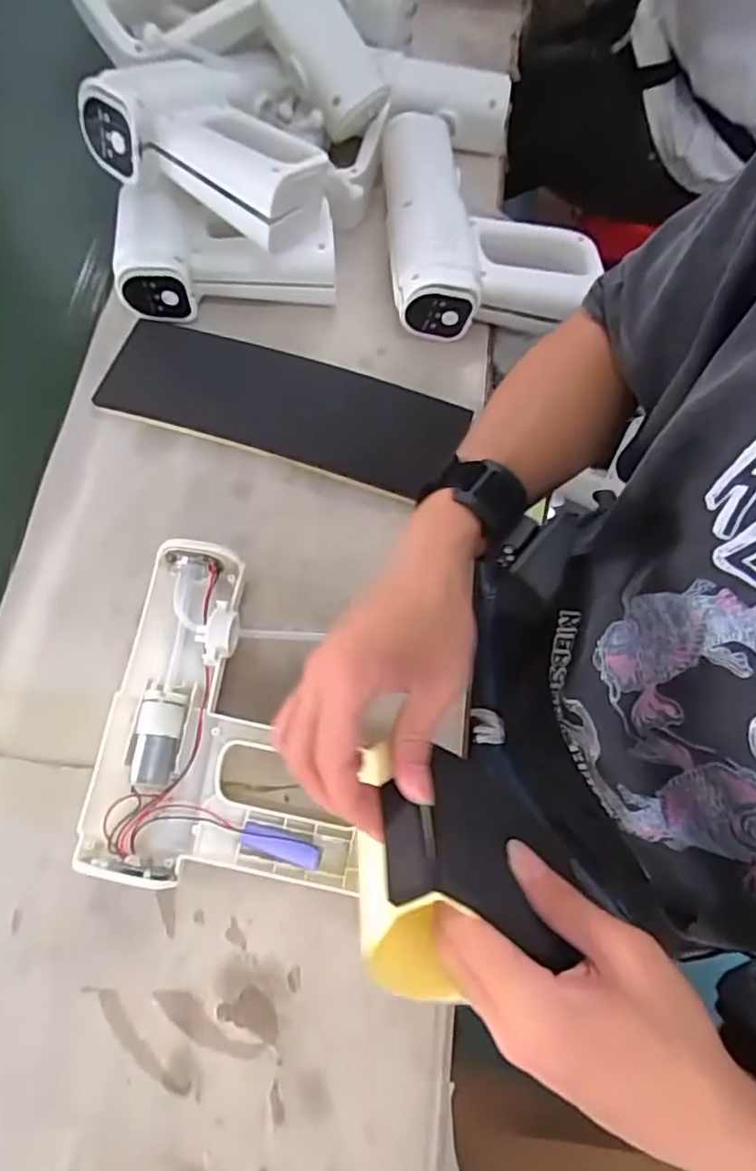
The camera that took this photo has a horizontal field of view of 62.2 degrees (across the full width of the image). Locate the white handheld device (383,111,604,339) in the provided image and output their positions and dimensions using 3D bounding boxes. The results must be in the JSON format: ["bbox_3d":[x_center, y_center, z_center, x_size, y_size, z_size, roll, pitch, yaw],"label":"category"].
[{"bbox_3d":[0.097,-0.317,0.554,0.176,0.062,0.201,-4,69,-1],"label":"white handheld device"}]

